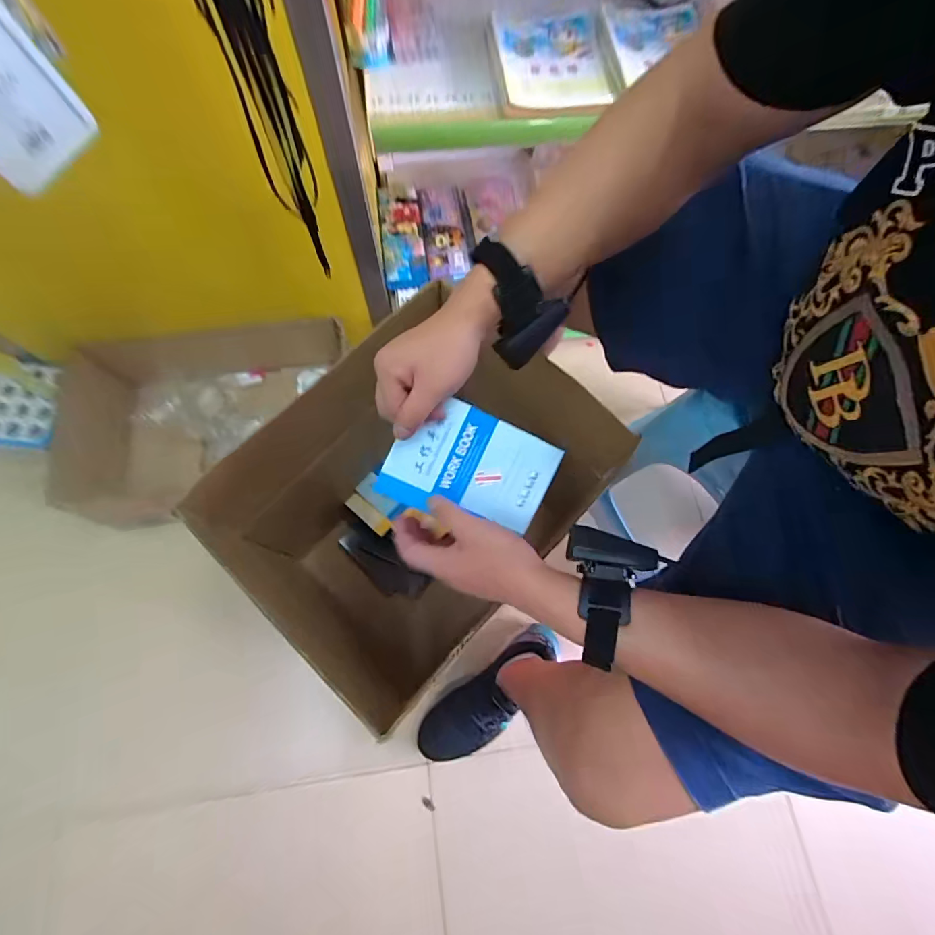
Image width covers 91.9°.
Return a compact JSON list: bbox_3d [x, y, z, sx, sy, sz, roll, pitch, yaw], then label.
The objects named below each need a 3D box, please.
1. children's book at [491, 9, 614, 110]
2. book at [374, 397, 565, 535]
[{"bbox_3d":[0.116,-0.553,0.612,0.145,0.018,0.170,-4,71,-3],"label":"children's book"},{"bbox_3d":[0.003,0.001,0.400,0.137,0.007,0.099,24,93,-10],"label":"book"}]

